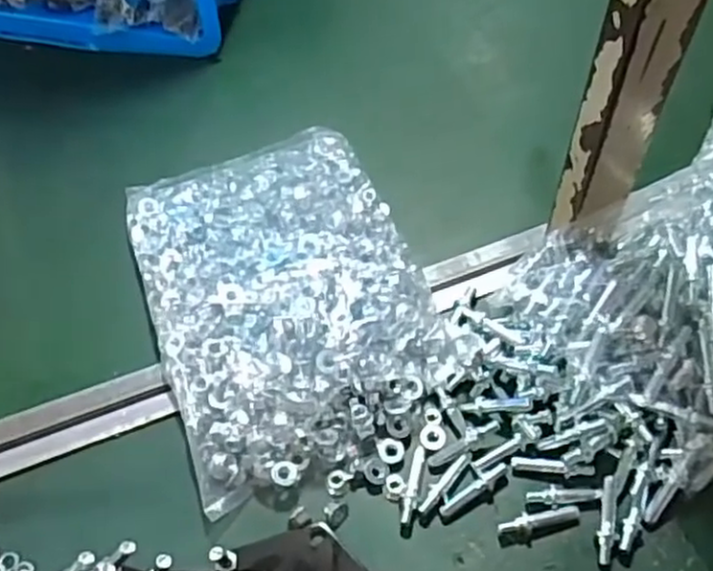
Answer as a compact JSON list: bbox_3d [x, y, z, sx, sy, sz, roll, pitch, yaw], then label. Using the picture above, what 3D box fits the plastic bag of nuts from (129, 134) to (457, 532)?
[{"bbox_3d":[-0.054,-0.002,0.522,0.184,0.054,0.269,-19,58,-7],"label":"plastic bag of nuts"}]

